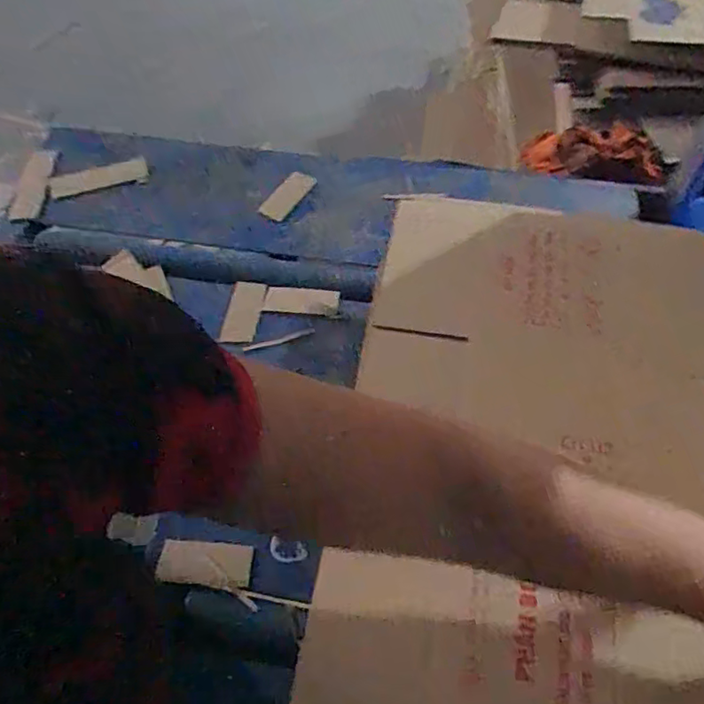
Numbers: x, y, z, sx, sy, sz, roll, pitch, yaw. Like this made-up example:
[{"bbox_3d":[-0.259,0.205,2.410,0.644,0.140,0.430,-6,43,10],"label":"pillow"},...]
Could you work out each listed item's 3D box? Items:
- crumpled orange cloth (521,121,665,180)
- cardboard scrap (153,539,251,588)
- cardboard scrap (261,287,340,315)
[{"bbox_3d":[0.483,-0.429,1.275,0.293,0.090,0.107,14,56,41],"label":"crumpled orange cloth"},{"bbox_3d":[-0.130,0.188,0.529,0.079,0.004,0.035,6,69,-6],"label":"cardboard scrap"},{"bbox_3d":[-0.059,-0.058,0.685,0.089,0.005,0.029,4,84,12],"label":"cardboard scrap"}]

